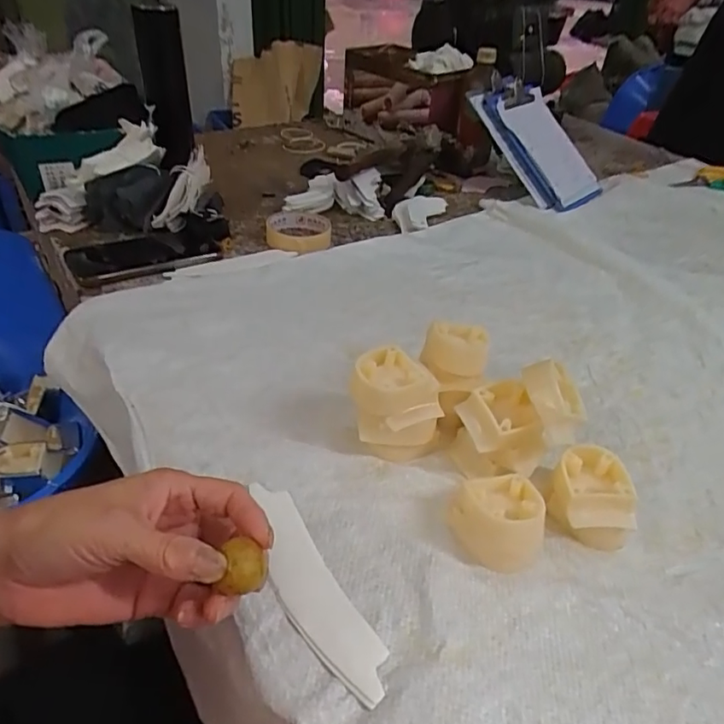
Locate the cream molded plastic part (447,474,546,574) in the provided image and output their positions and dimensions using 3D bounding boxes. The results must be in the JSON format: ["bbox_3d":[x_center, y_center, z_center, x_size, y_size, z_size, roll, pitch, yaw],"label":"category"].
[{"bbox_3d":[0.089,0.104,0.357,0.057,0.041,0.059,11,38,7],"label":"cream molded plastic part"}]

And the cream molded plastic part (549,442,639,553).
[{"bbox_3d":[0.158,0.094,0.379,0.055,0.041,0.062,5,38,-1],"label":"cream molded plastic part"}]

